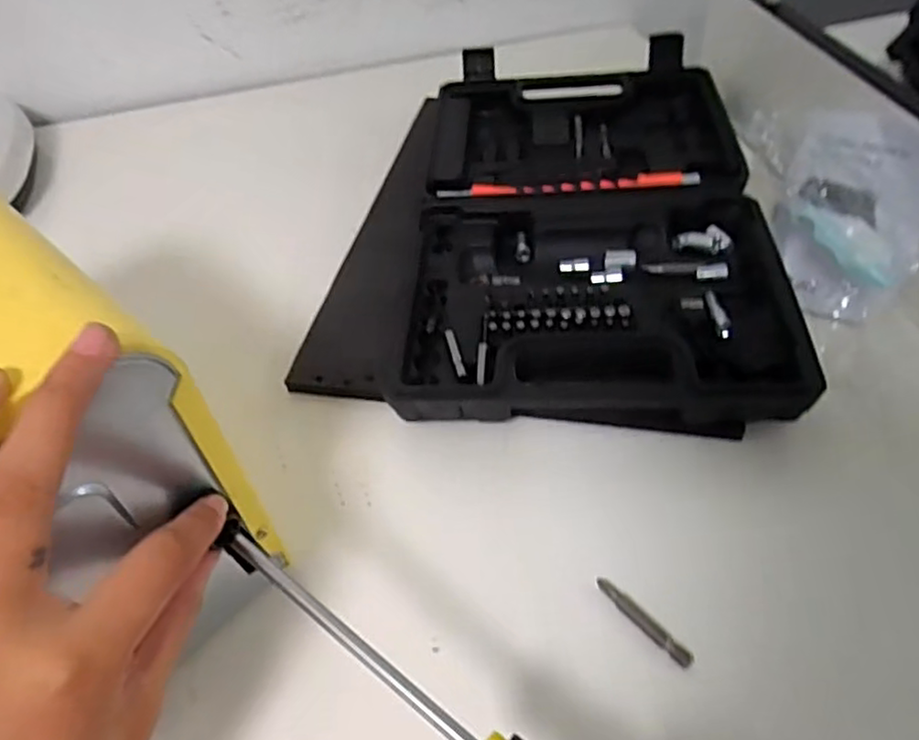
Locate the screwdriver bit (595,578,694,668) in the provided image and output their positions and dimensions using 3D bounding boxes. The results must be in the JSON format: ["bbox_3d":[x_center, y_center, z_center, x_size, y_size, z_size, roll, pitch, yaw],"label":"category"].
[{"bbox_3d":[0.076,0.103,0.283,0.008,0.004,0.048,-37,54,-24],"label":"screwdriver bit"}]

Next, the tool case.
[{"bbox_3d":[0.083,-0.105,0.451,0.209,0.042,0.350,-1,48,6],"label":"tool case"}]

